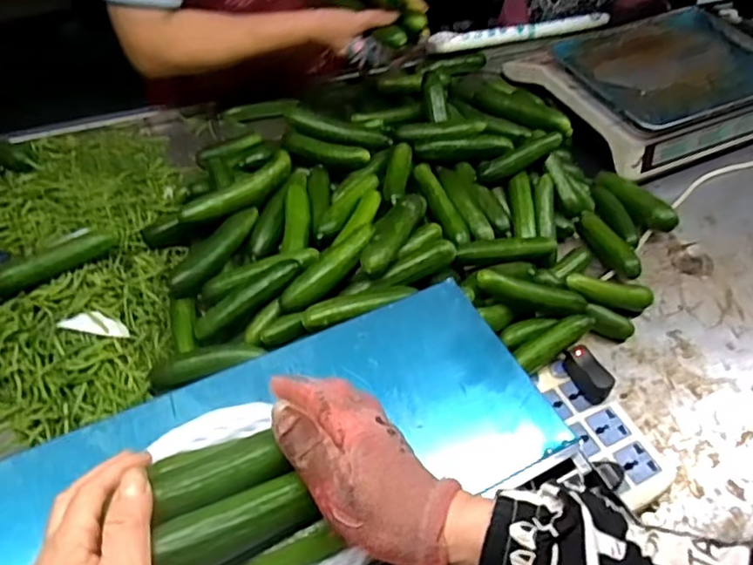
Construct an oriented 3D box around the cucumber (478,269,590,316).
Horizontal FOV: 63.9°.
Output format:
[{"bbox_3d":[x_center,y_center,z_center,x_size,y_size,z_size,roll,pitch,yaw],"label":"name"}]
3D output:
[{"bbox_3d":[0.172,0.013,0.653,0.132,0.021,0.025,14,46,-14],"label":"cucumber"}]

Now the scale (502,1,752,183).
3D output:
[{"bbox_3d":[0.439,-0.322,0.955,0.337,0.117,0.311,-15,51,-20],"label":"scale"}]

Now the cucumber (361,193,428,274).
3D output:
[{"bbox_3d":[0.020,-0.053,0.666,0.039,0.050,0.145,22,49,13],"label":"cucumber"}]

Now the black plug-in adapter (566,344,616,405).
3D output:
[{"bbox_3d":[0.218,0.094,0.620,0.020,0.030,0.057,-17,52,-21],"label":"black plug-in adapter"}]

